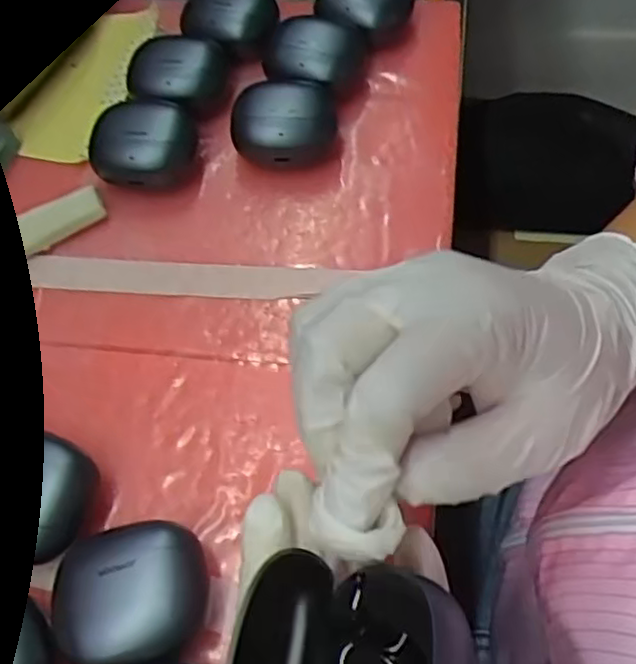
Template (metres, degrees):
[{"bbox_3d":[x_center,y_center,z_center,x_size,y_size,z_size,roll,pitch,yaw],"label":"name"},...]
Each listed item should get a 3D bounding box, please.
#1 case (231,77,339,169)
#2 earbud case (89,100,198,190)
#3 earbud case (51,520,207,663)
[{"bbox_3d":[-0.019,-0.110,0.363,0.054,0.030,0.050,-3,61,3],"label":"case"},{"bbox_3d":[-0.094,-0.100,0.360,0.054,0.029,0.046,-8,61,1],"label":"earbud case"},{"bbox_3d":[-0.069,0.099,0.256,0.051,0.030,0.050,-6,61,2],"label":"earbud case"}]

